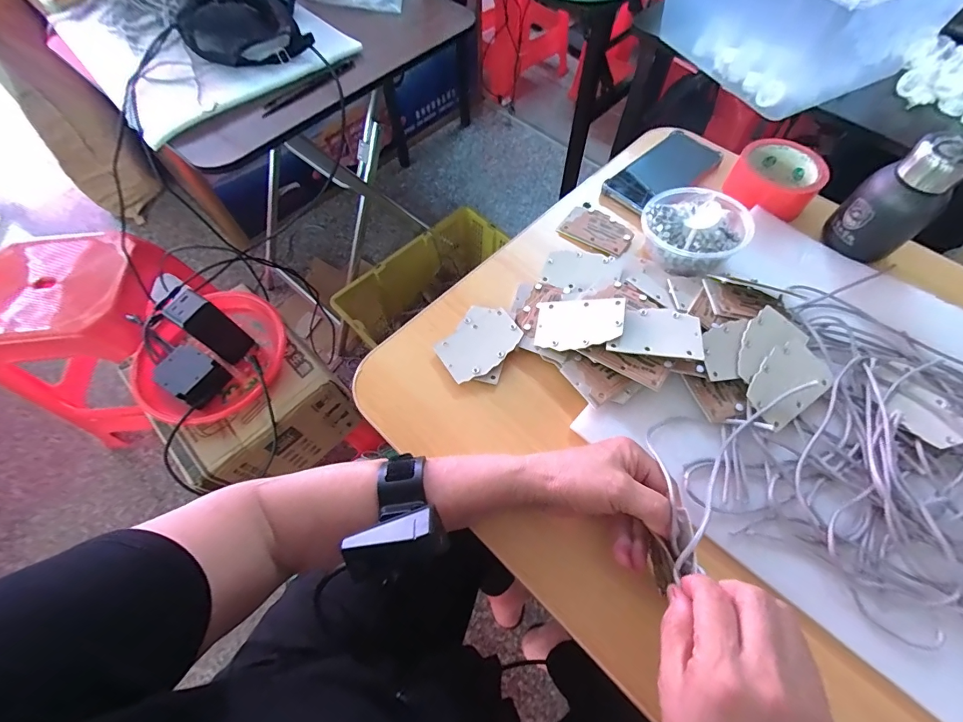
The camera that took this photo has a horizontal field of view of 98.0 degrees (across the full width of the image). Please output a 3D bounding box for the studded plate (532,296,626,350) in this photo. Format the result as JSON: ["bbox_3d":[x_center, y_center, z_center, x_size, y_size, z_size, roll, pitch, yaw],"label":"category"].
[{"bbox_3d":[0.095,-0.038,0.411,0.084,0.004,0.055,-2,63,27],"label":"studded plate"}]

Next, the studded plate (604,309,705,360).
[{"bbox_3d":[0.165,-0.029,0.396,0.081,0.009,0.053,10,64,6],"label":"studded plate"}]

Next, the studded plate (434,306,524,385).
[{"bbox_3d":[-0.004,-0.020,0.429,0.066,0.011,0.087,37,69,18],"label":"studded plate"}]

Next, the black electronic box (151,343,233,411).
[{"bbox_3d":[-0.456,0.022,0.658,0.092,0.040,0.075,26,66,14],"label":"black electronic box"}]

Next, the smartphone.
[{"bbox_3d":[0.239,-0.247,0.553,0.161,0.016,0.079,-41,69,-18],"label":"smartphone"}]

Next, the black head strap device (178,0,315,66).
[{"bbox_3d":[-0.402,-0.607,0.710,0.209,0.088,0.252,-15,64,-6],"label":"black head strap device"}]

